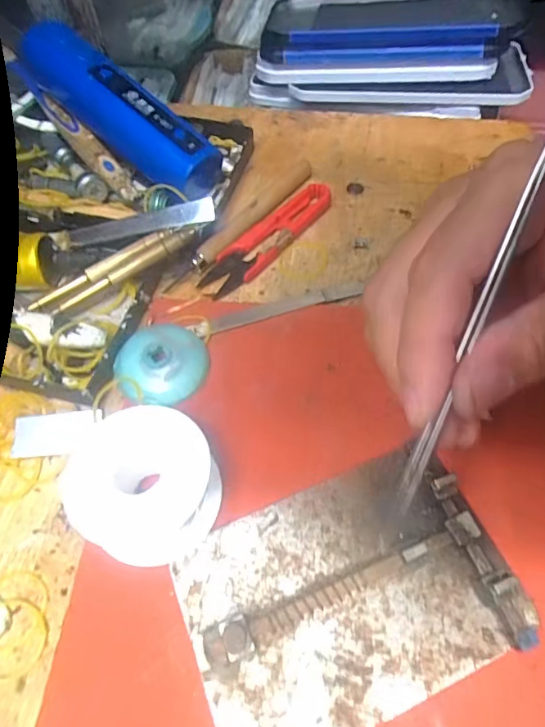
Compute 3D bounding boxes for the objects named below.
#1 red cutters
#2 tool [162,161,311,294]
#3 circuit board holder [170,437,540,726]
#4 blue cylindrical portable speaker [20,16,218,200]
[{"bbox_3d":[-0.002,-0.074,0.280,0.097,0.009,0.023,-41,65,-21],"label":"red cutters"},{"bbox_3d":[-0.018,-0.084,0.286,0.013,0.010,0.121,36,66,21],"label":"tool"},{"bbox_3d":[0.026,0.082,0.178,0.113,0.015,0.080,-20,60,-10],"label":"circuit board holder"},{"bbox_3d":[-0.093,-0.149,0.288,0.131,0.033,0.036,38,65,0],"label":"blue cylindrical portable speaker"}]

